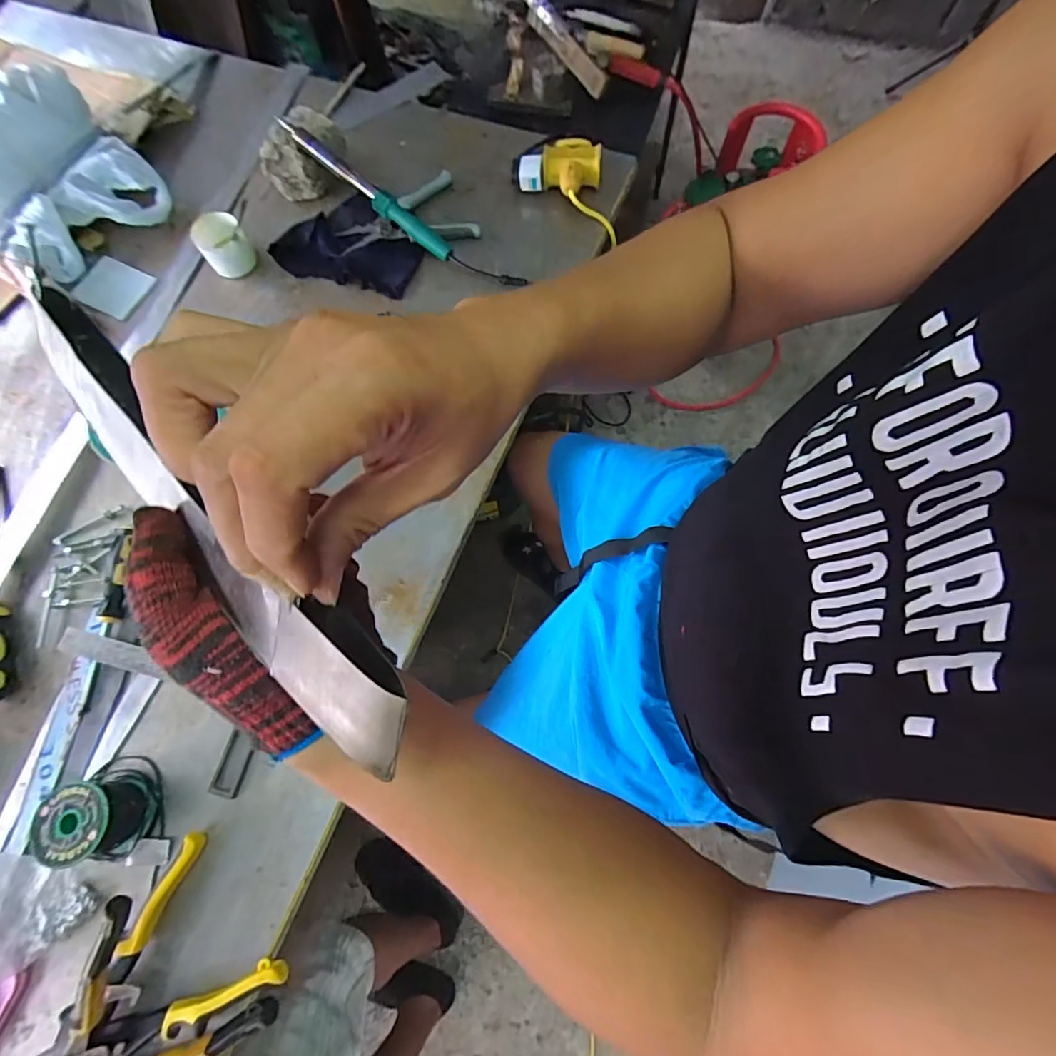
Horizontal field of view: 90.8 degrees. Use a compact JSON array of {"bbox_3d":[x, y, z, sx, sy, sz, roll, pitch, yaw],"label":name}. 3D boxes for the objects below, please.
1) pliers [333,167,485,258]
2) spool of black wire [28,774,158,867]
[{"bbox_3d":[-0.181,-0.435,0.740,0.199,0.015,0.122,-25,73,-7],"label":"pliers"},{"bbox_3d":[-0.415,0.279,0.501,0.068,0.064,0.085,-2,72,1],"label":"spool of black wire"}]

